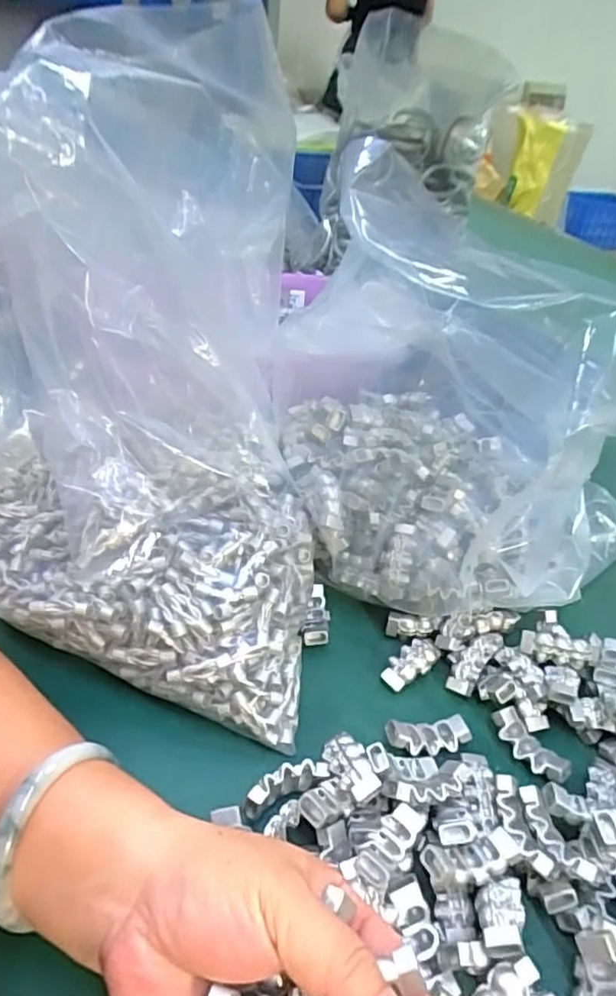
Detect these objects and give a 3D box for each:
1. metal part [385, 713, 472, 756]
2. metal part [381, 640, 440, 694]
[{"bbox_3d":[0.068,0.136,0.337,0.046,0.012,0.018,-1,40,-9],"label":"metal part"},{"bbox_3d":[0.066,0.105,0.377,0.044,0.011,0.021,-28,50,-35],"label":"metal part"}]

